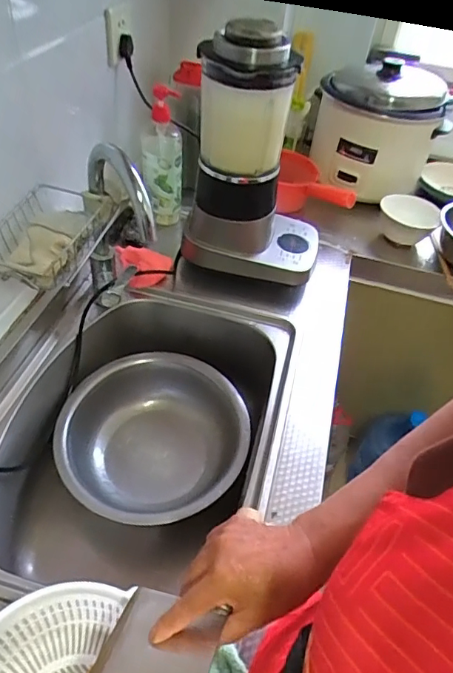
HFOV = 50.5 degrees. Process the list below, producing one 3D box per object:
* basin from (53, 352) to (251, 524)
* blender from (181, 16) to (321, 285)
[{"bbox_3d":[-0.126,0.185,0.839,0.303,0.120,0.300,4,46,-4],"label":"basin"},{"bbox_3d":[0.065,-0.302,0.824,0.237,0.369,0.229,12,46,4],"label":"blender"}]

